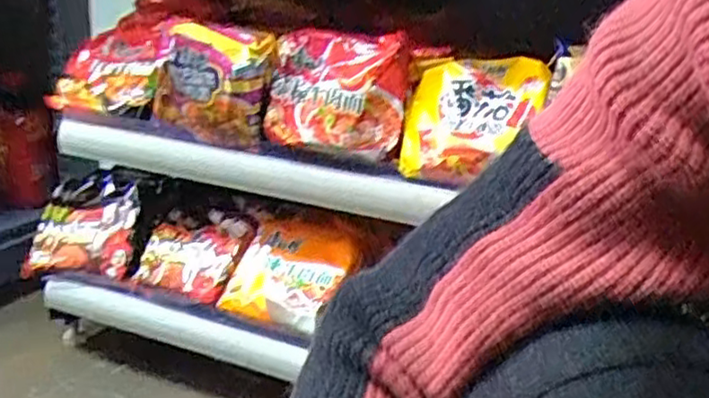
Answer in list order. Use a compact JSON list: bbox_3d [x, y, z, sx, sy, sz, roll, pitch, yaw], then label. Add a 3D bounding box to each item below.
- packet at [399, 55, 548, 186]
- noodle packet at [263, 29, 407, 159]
[{"bbox_3d":[0.114,-0.078,0.657,0.128,0.108,0.066,5,19,4],"label":"packet"},{"bbox_3d":[-0.018,-0.113,0.704,0.139,0.124,0.040,11,3,21],"label":"noodle packet"}]

